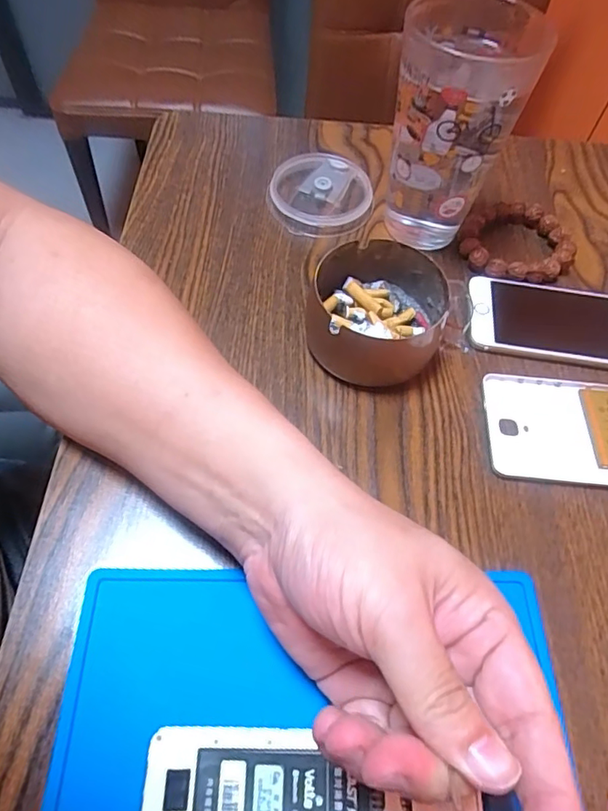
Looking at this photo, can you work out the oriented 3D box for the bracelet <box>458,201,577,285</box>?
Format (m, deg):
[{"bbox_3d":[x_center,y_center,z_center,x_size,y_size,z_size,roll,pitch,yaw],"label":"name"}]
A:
[{"bbox_3d":[0.166,-0.127,0.413,0.085,0.017,0.081,2,59,-3],"label":"bracelet"}]

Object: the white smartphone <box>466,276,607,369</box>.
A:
[{"bbox_3d":[0.184,-0.059,0.376,0.136,0.007,0.068,9,59,1],"label":"white smartphone"}]

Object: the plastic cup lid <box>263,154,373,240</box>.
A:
[{"bbox_3d":[0.013,-0.169,0.427,0.081,0.016,0.079,3,59,-2],"label":"plastic cup lid"}]

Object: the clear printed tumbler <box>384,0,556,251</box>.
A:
[{"bbox_3d":[0.099,-0.190,0.370,0.081,0.138,0.093,19,59,7],"label":"clear printed tumbler"}]

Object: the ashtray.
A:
[{"bbox_3d":[0.045,-0.060,0.346,0.088,0.046,0.081,2,59,-3],"label":"ashtray"}]

